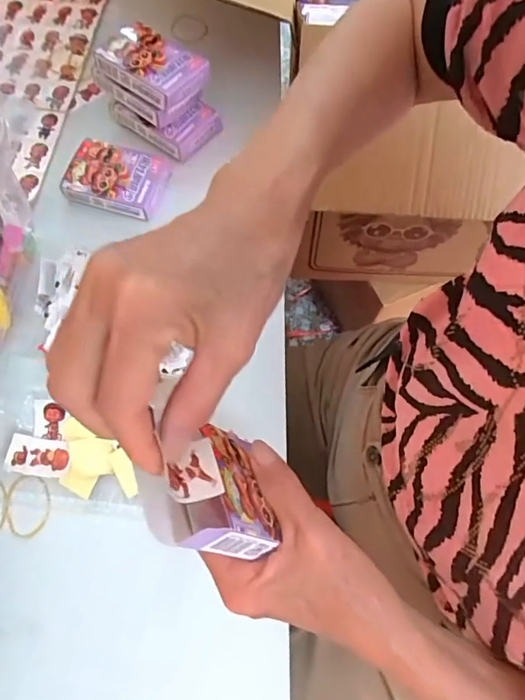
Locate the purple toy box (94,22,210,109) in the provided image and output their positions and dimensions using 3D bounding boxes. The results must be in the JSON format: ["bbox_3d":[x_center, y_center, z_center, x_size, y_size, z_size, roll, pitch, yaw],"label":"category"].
[{"bbox_3d":[-0.107,-0.279,0.469,0.090,0.021,0.064,35,74,11],"label":"purple toy box"}]

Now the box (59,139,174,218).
[{"bbox_3d":[-0.147,-0.175,0.492,0.097,0.022,0.070,12,71,3],"label":"box"}]

